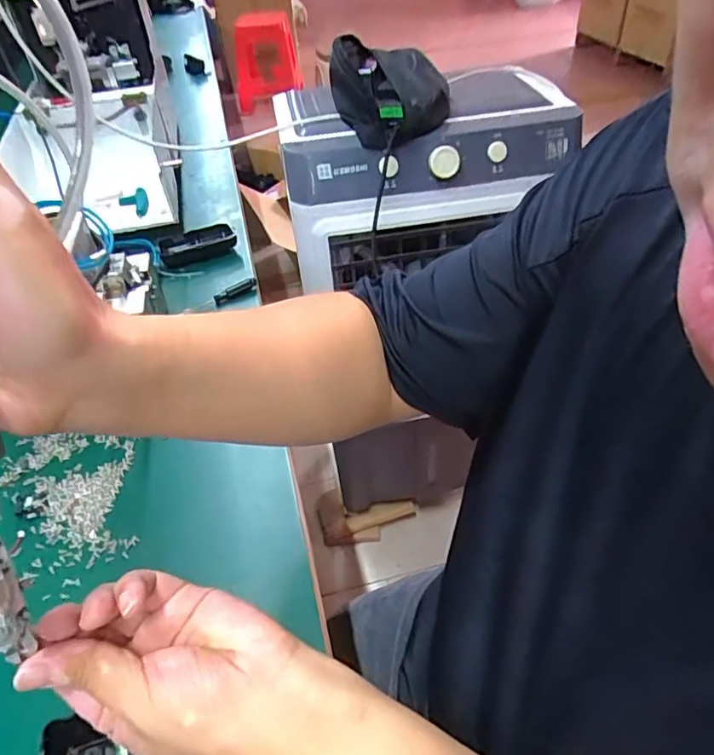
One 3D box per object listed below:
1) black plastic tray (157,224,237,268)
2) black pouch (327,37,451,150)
[{"bbox_3d":[-0.235,-0.197,0.809,0.107,0.022,0.063,-20,46,-16],"label":"black plastic tray"},{"bbox_3d":[0.045,-0.397,0.753,0.155,0.093,0.188,-8,44,-4],"label":"black pouch"}]

